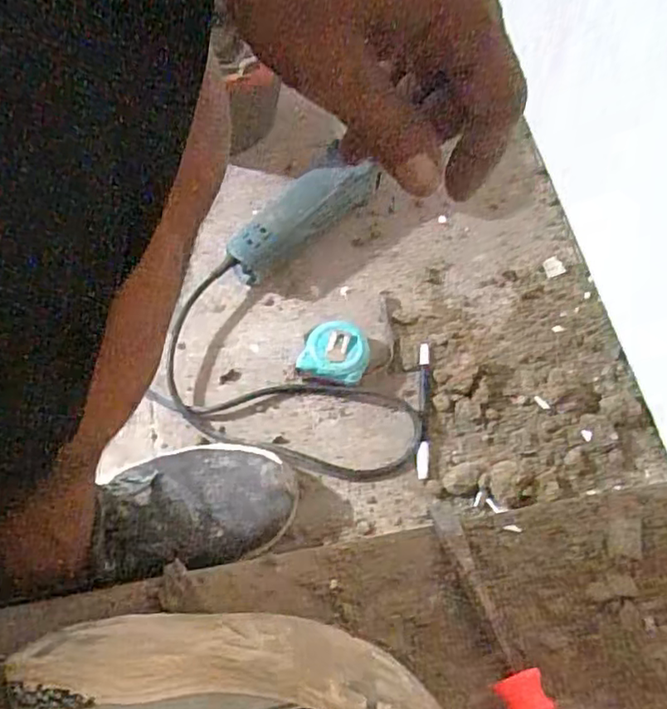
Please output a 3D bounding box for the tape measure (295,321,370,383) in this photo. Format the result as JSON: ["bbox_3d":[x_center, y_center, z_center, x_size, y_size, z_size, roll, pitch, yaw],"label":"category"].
[{"bbox_3d":[0.003,0.000,0.662,0.064,0.034,0.061,23,64,6],"label":"tape measure"}]

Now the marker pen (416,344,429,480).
[{"bbox_3d":[0.091,0.054,0.659,0.012,0.014,0.145,5,63,-3],"label":"marker pen"}]

